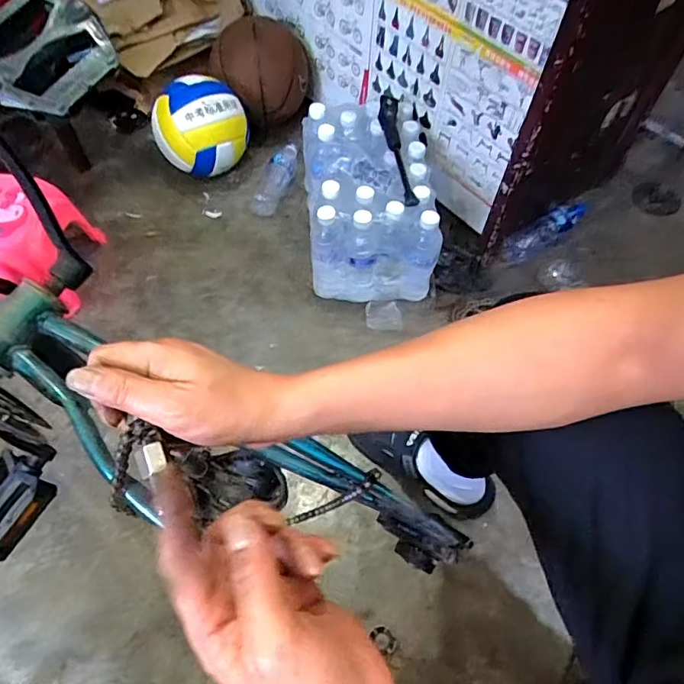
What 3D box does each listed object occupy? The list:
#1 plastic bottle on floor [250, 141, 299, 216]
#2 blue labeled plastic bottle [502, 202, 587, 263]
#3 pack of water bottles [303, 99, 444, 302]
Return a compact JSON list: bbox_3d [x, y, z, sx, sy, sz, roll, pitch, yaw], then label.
[{"bbox_3d":[-0.154,-0.389,1.208,0.071,0.052,0.219,13,61,5],"label":"plastic bottle on floor"},{"bbox_3d":[0.460,-0.251,1.152,0.250,0.057,0.056,-29,66,-18],"label":"blue labeled plastic bottle"},{"bbox_3d":[0.050,-0.292,1.072,0.233,0.230,0.366,-3,61,-4],"label":"pack of water bottles"}]

